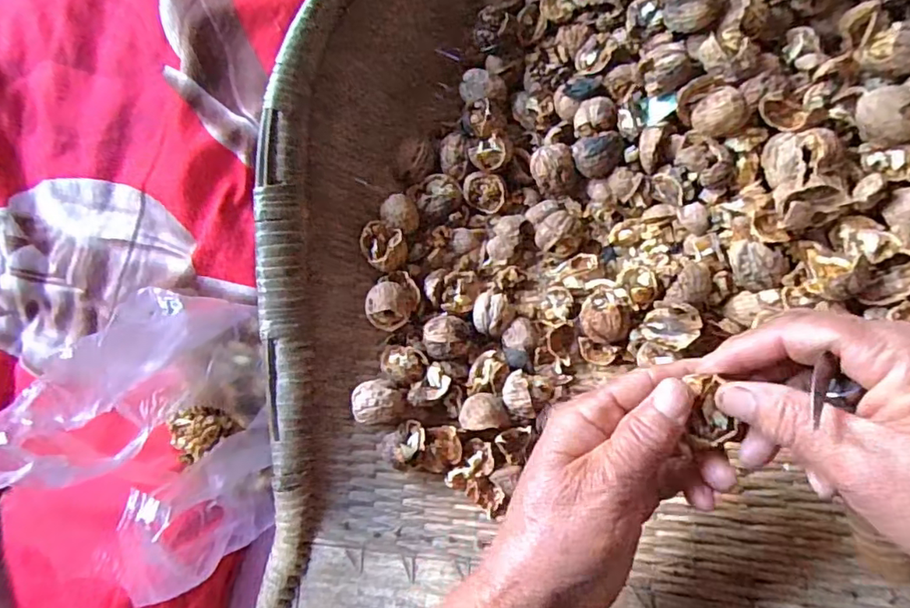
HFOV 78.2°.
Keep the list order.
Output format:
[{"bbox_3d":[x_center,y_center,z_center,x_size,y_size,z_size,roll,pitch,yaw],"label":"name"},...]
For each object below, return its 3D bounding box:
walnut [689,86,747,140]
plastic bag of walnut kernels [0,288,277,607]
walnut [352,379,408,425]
[{"bbox_3d":[0.161,-0.116,0.347,0.025,0.033,0.028,-42,82,3],"label":"walnut"},{"bbox_3d":[-0.195,0.075,0.354,0.184,0.195,0.121,44,93,9],"label":"plastic bag of walnut kernels"},{"bbox_3d":[-0.050,0.065,0.374,0.034,0.023,0.029,2,86,8],"label":"walnut"}]

